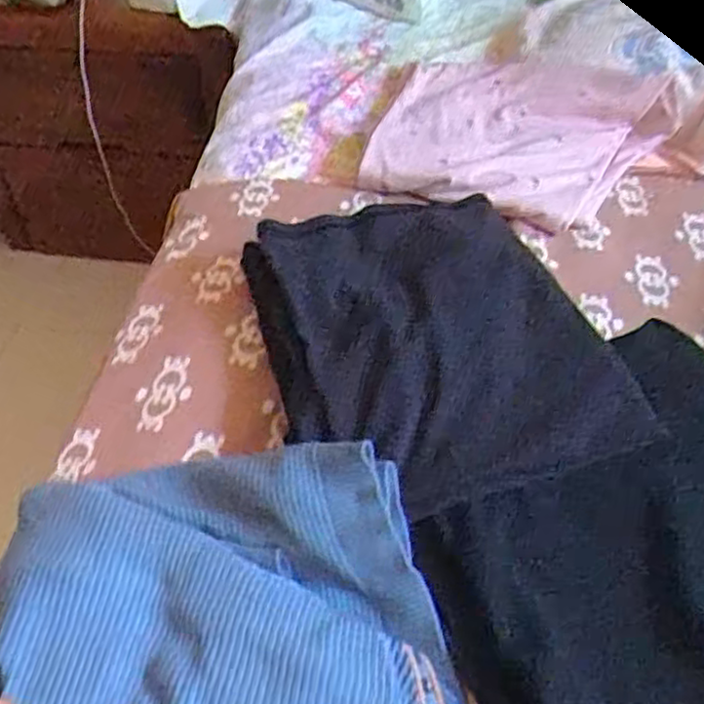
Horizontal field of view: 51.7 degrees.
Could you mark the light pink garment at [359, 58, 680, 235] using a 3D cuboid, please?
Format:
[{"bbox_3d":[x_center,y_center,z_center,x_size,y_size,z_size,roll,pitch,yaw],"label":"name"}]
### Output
[{"bbox_3d":[0.175,-0.249,0.820,0.290,0.074,0.267,-1,46,1],"label":"light pink garment"}]

